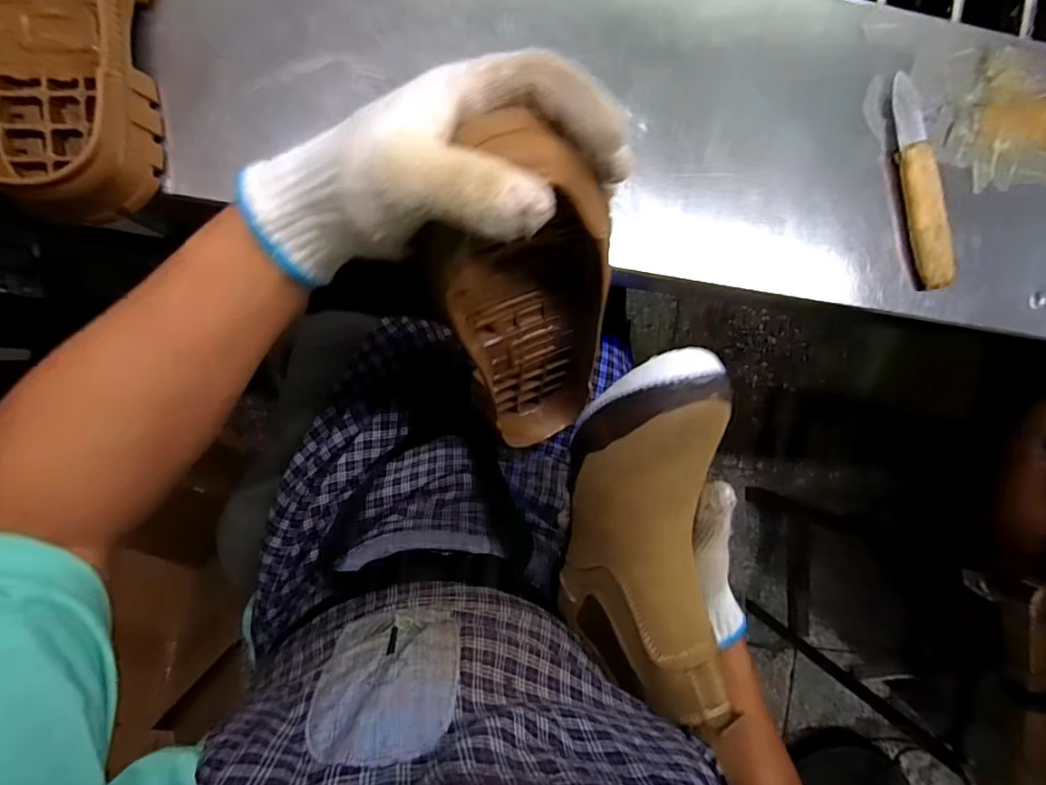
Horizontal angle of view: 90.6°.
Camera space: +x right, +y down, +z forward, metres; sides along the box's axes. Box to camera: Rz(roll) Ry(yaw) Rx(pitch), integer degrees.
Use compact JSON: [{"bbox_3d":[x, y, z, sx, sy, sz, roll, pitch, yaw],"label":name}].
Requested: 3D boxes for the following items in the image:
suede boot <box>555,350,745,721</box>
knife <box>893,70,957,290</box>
[{"bbox_3d":[0.080,0.089,0.315,0.088,0.087,0.217,-4,109,-6],"label":"suede boot"},{"bbox_3d":[0.311,-0.164,0.404,0.027,0.017,0.163,-14,94,-7],"label":"knife"}]

